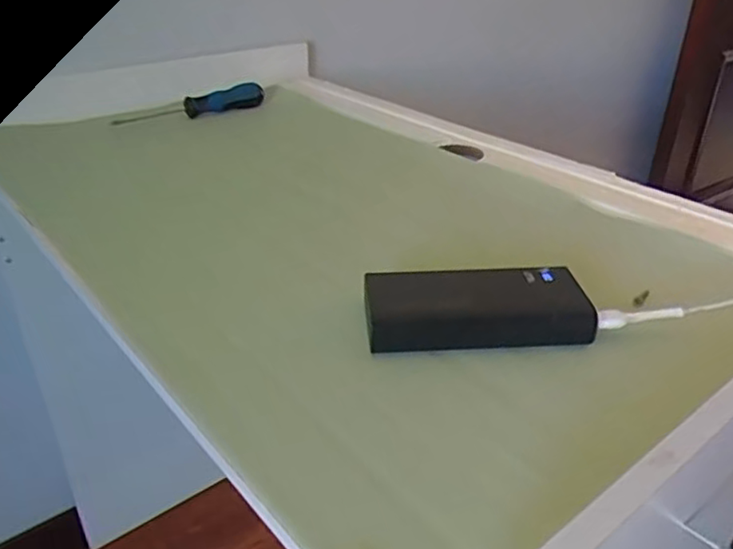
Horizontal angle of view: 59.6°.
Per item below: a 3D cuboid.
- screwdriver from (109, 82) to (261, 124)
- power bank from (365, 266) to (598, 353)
[{"bbox_3d":[-0.231,-0.227,0.851,0.199,0.027,0.040,-17,34,-28],"label":"screwdriver"},{"bbox_3d":[0.070,0.020,0.419,0.140,0.023,0.062,-1,30,-3],"label":"power bank"}]

